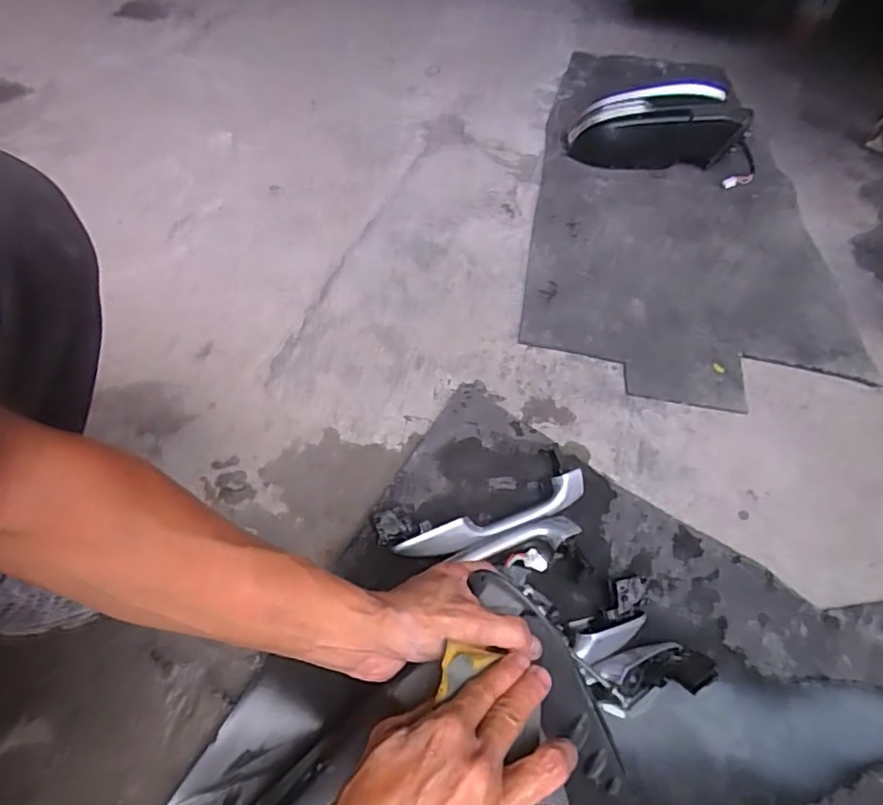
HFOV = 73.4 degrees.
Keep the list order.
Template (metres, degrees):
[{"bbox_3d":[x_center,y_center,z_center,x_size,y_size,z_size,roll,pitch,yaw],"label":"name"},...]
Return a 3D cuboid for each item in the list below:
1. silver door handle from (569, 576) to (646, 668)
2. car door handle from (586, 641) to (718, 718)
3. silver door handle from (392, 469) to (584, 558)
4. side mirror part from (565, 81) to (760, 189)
[{"bbox_3d":[0.154,0.205,0.550,0.097,0.038,0.043,-27,56,-27],"label":"silver door handle"},{"bbox_3d":[0.182,0.244,0.527,0.115,0.040,0.045,-7,49,-12],"label":"car door handle"},{"bbox_3d":[0.056,0.123,0.597,0.208,0.045,0.029,-19,52,-21],"label":"silver door handle"},{"bbox_3d":[0.444,-0.537,1.173,0.371,0.142,0.097,14,48,7],"label":"side mirror part"}]

